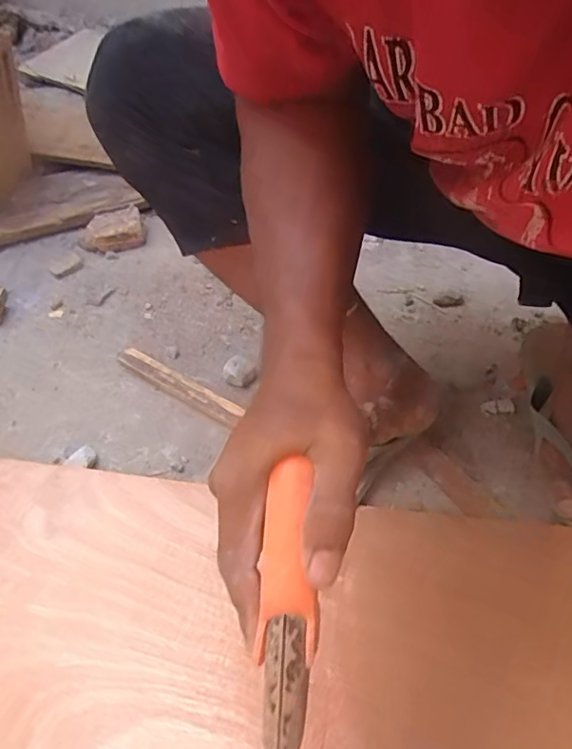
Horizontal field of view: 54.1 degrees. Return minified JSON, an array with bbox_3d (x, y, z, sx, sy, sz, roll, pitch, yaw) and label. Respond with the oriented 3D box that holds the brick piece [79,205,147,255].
[{"bbox_3d":[-0.327,-0.266,1.053,0.117,0.045,0.079,-19,47,-12],"label":"brick piece"}]

